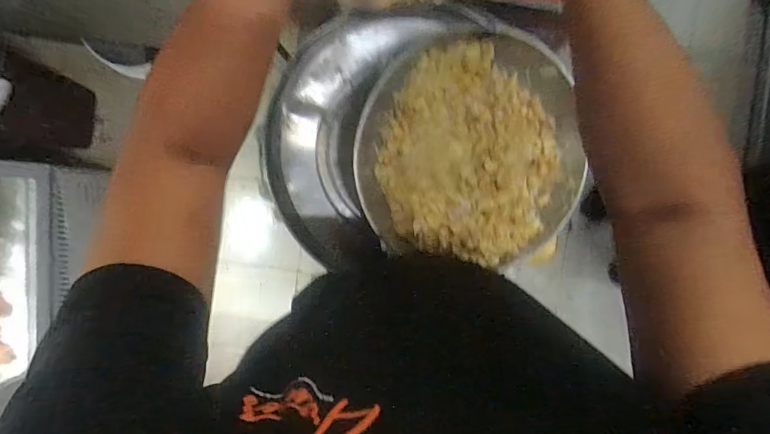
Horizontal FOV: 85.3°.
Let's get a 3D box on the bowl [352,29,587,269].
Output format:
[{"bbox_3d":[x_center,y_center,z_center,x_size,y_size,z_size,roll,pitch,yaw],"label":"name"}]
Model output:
[{"bbox_3d":[0.136,-0.098,0.622,0.340,0.111,0.320,0,94,1],"label":"bowl"}]

